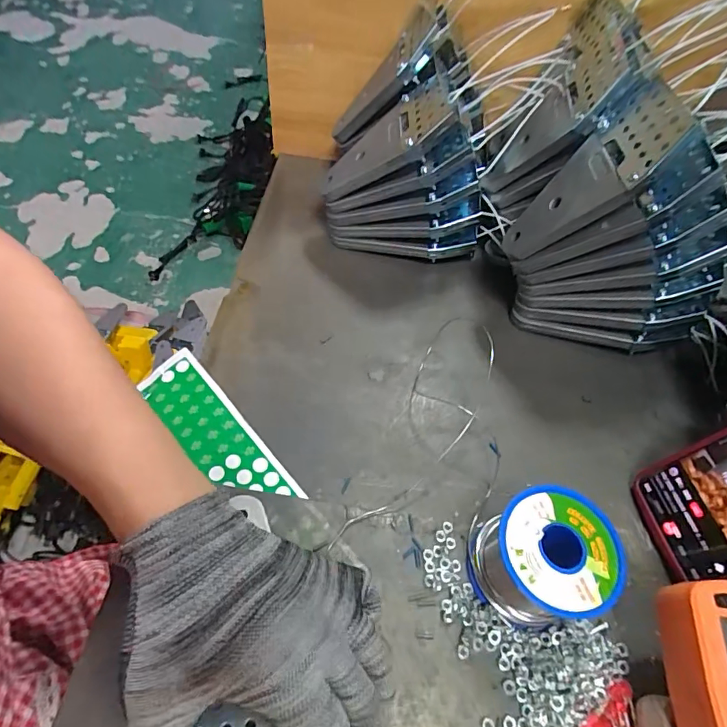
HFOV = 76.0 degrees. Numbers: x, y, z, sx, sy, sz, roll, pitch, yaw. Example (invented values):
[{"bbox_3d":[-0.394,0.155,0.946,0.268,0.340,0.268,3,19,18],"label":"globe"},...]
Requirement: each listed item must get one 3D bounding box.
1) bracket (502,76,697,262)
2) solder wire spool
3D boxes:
[{"bbox_3d":[0.156,-0.124,0.329,0.014,0.135,0.069,24,41,-25],"label":"bracket"},{"bbox_3d":[0.104,0.115,0.272,0.067,0.063,0.063,3,54,-4],"label":"solder wire spool"}]

